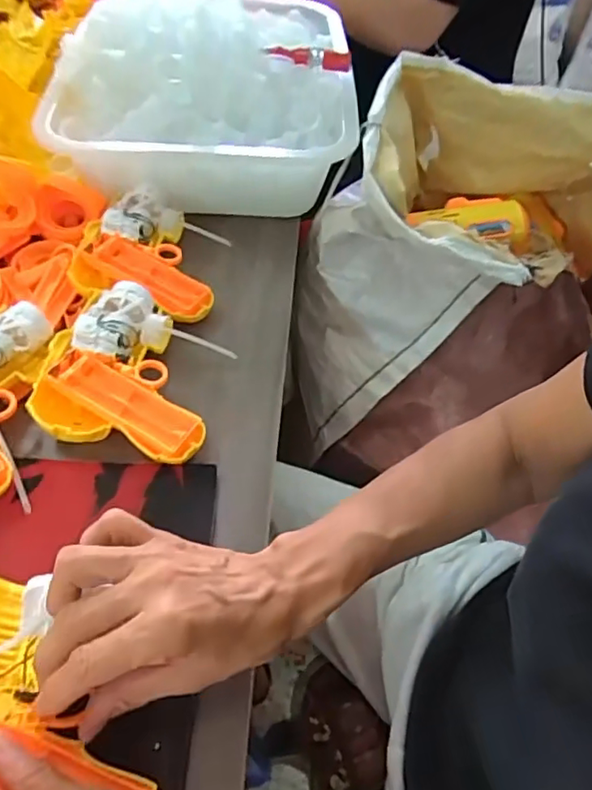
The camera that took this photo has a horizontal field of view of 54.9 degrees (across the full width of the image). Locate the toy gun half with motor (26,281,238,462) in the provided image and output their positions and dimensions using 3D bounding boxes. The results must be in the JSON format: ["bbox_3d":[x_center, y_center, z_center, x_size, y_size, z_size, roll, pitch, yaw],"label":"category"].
[{"bbox_3d":[-0.124,-0.019,0.433,0.131,0.042,0.136,9,52,3],"label":"toy gun half with motor"}]

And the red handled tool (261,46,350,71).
[{"bbox_3d":[0.010,-0.347,0.582,0.091,0.021,0.019,14,52,7],"label":"red handled tool"}]

